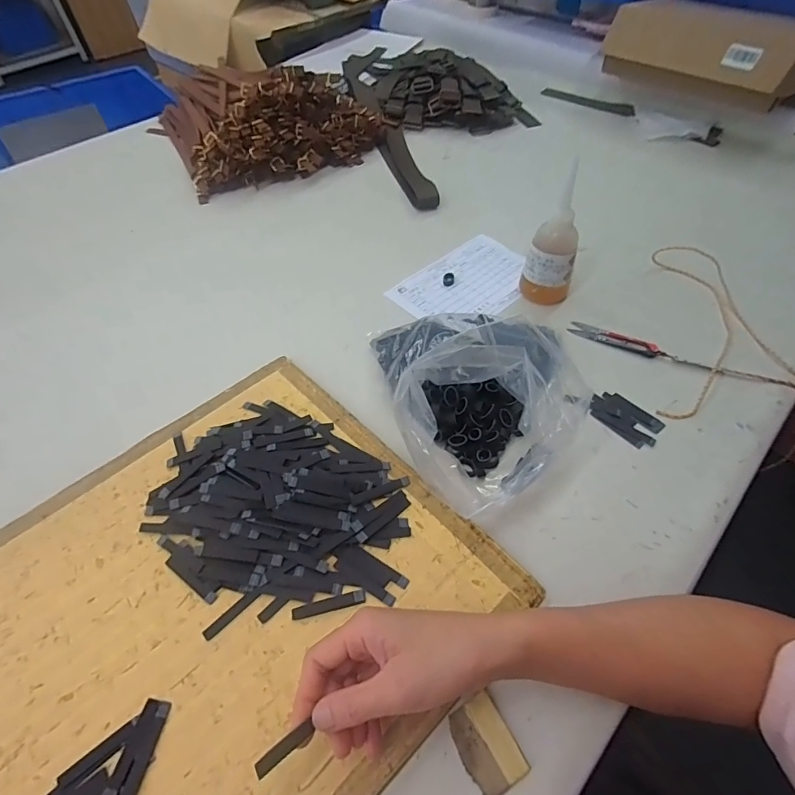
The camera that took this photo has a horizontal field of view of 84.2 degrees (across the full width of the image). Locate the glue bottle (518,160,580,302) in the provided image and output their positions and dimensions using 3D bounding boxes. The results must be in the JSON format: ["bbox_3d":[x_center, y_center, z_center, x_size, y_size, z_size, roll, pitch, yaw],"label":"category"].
[{"bbox_3d":[0.199,-0.191,0.548,0.060,0.155,0.055,21,57,15],"label":"glue bottle"}]

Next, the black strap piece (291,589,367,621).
[{"bbox_3d":[-0.057,0.171,0.364,0.060,0.004,0.011,-12,54,-8],"label":"black strap piece"}]

